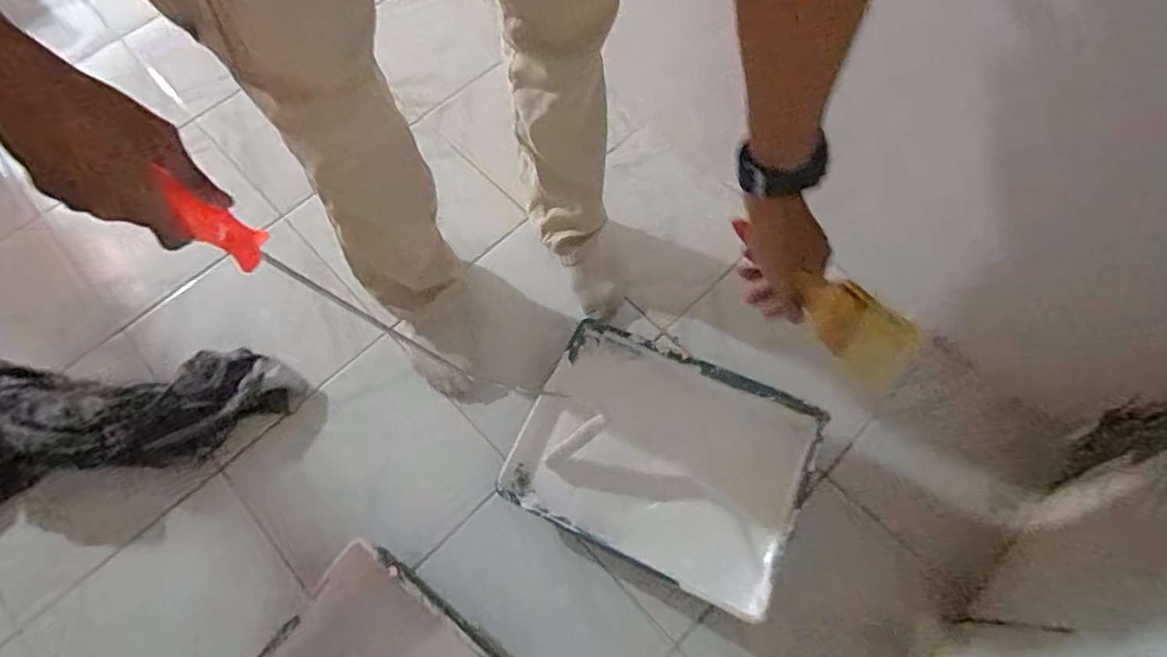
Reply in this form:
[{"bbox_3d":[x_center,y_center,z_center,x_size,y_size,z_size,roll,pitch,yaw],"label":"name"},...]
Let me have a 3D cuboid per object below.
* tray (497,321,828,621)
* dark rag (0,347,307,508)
[{"bbox_3d":[0.099,0.165,0.780,0.355,0.080,0.282,24,71,10],"label":"tray"},{"bbox_3d":[-0.726,0.181,0.802,0.623,0.086,0.305,-3,69,-1],"label":"dark rag"}]

